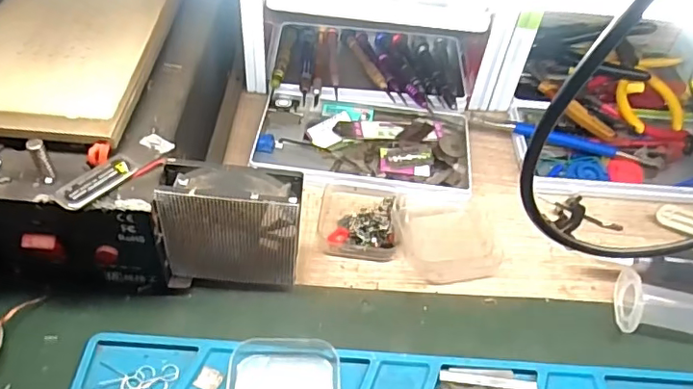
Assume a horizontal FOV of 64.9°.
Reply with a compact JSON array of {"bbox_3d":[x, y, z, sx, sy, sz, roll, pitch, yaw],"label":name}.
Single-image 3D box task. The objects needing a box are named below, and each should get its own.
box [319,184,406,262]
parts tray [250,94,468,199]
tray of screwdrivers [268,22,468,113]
[{"bbox_3d":[0.012,0.016,0.402,0.061,0.015,0.059,6,48,0],"label":"box"},{"bbox_3d":[0.015,-0.043,0.454,0.175,0.016,0.101,5,48,-1],"label":"parts tray"},{"bbox_3d":[0.022,-0.120,0.516,0.179,0.020,0.122,4,48,-2],"label":"tray of screwdrivers"}]

